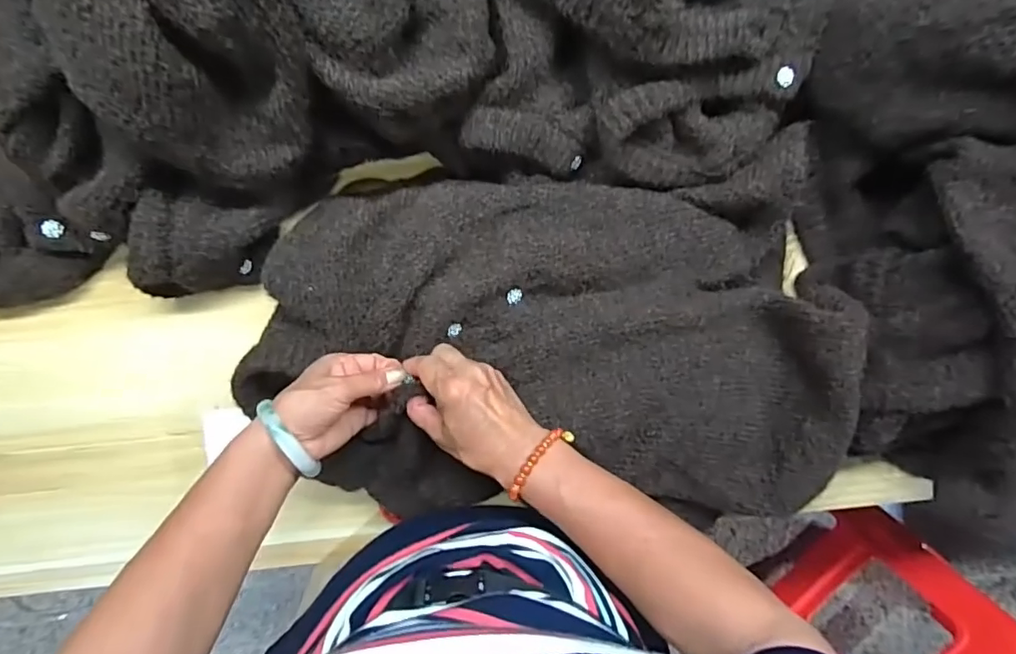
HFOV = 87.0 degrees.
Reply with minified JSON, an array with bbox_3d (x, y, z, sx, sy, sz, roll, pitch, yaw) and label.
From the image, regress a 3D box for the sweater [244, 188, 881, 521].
[{"bbox_3d":[0.037,0.021,0.486,0.526,0.063,0.297,2,95,-2],"label":"sweater"}]

